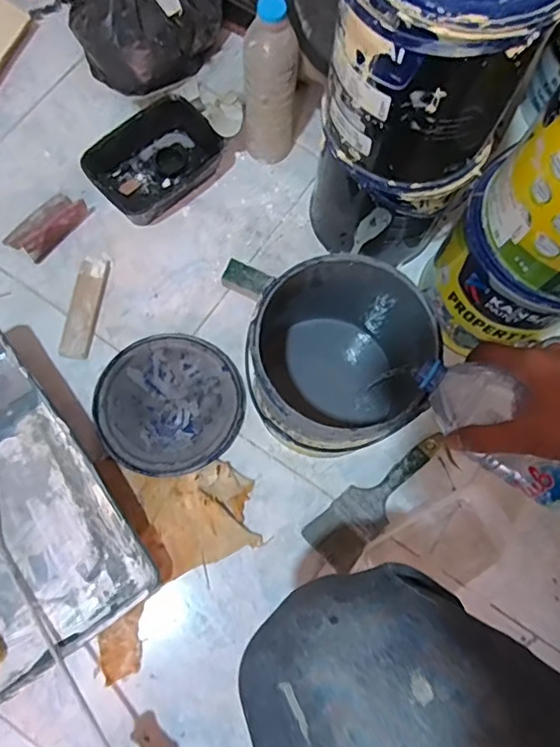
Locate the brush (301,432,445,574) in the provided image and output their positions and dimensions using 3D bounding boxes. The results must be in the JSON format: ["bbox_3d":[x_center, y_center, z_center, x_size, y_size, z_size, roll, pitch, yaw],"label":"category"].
[{"bbox_3d":[0.123,0.144,0.662,0.204,0.026,0.064,-40,79,-12],"label":"brush"}]

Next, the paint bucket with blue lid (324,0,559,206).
[{"bbox_3d":[0.131,-0.290,0.492,0.176,0.218,0.173,1,75,-3],"label":"paint bucket with blue lid"}]

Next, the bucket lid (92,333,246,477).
[{"bbox_3d":[-0.137,0.035,0.684,0.173,0.010,0.177,1,74,-2],"label":"bucket lid"}]

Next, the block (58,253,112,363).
[{"bbox_3d":[-0.251,-0.090,0.713,0.040,0.015,0.144,10,74,1],"label":"block"}]

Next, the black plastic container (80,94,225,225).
[{"bbox_3d":[-0.167,-0.292,0.756,0.179,0.050,0.125,-38,79,-12],"label":"black plastic container"}]

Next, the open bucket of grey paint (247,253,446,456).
[{"bbox_3d":[0.062,-0.006,0.612,0.177,0.179,0.183,1,74,-2],"label":"open bucket of grey paint"}]

